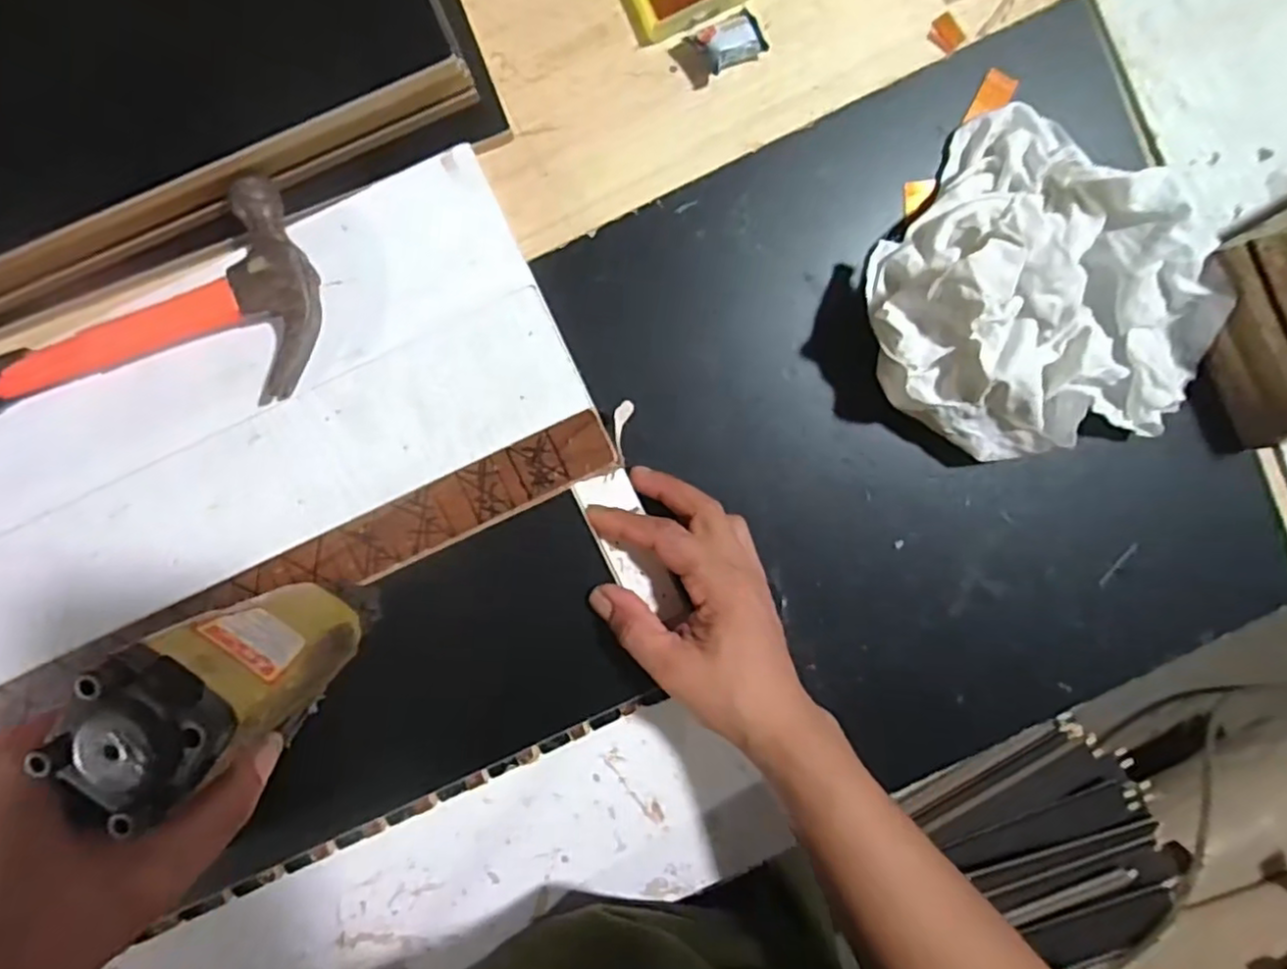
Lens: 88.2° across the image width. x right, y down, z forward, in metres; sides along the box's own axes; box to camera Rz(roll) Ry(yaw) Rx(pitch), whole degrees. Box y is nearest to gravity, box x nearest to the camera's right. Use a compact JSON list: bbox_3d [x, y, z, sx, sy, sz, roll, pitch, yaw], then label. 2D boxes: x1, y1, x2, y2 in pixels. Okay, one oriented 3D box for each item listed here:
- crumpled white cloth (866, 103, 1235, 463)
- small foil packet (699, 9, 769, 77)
[{"bbox_3d":[0.218,-0.087,0.348,0.189,0.071,0.164,38,93,-5],"label":"crumpled white cloth"},{"bbox_3d":[0.049,-0.241,0.360,0.034,0.014,0.023,-24,96,0],"label":"small foil packet"}]

